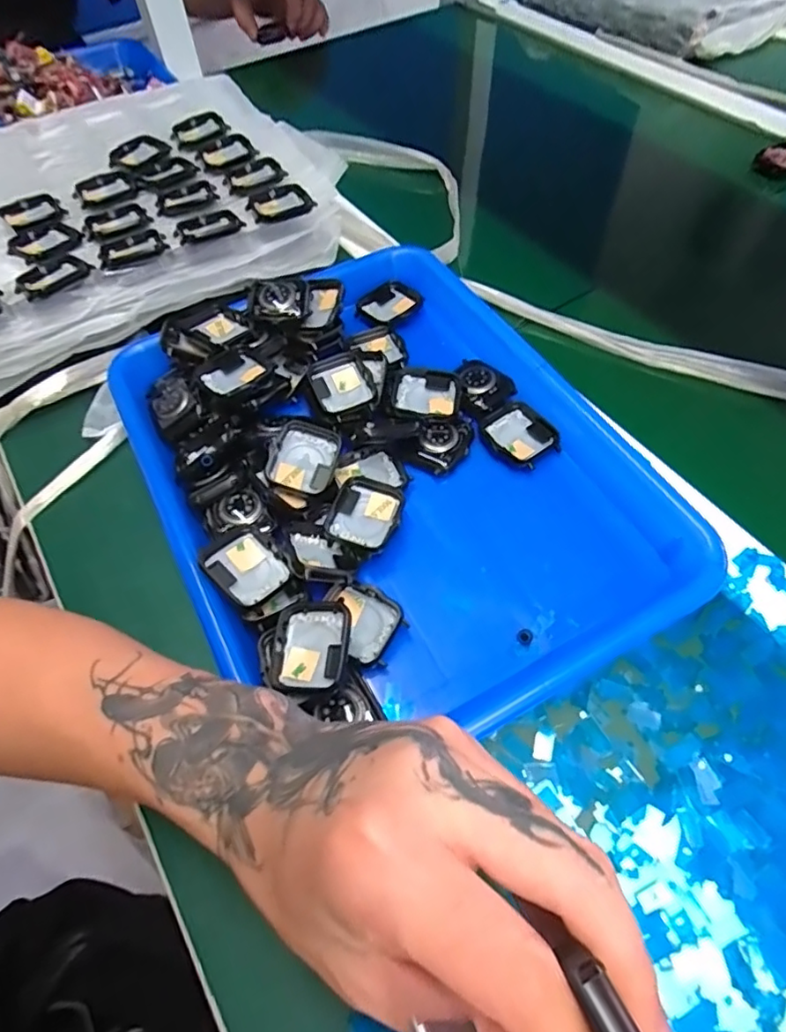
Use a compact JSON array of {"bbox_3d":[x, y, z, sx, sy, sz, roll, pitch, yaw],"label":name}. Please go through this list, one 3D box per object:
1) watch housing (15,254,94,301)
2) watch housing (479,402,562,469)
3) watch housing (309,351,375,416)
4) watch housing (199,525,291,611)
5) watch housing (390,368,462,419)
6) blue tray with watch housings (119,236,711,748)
[{"bbox_3d":[-0.239,-0.169,0.409,0.050,0.008,0.027,-27,59,-13],"label":"watch housing"},{"bbox_3d":[0.079,-0.050,0.363,0.040,0.010,0.045,-29,61,-15],"label":"watch housing"},{"bbox_3d":[-0.033,-0.085,0.370,0.036,0.009,0.043,-21,59,-10],"label":"watch housing"},{"bbox_3d":[-0.076,0.027,0.304,0.035,0.012,0.044,-41,64,-21],"label":"watch housing"},{"bbox_3d":[0.021,-0.077,0.369,0.044,0.010,0.037,-1,58,2],"label":"watch housing"},{"bbox_3d":[-0.004,-0.035,0.346,0.257,0.038,0.320,-24,60,-12],"label":"blue tray with watch housings"}]

